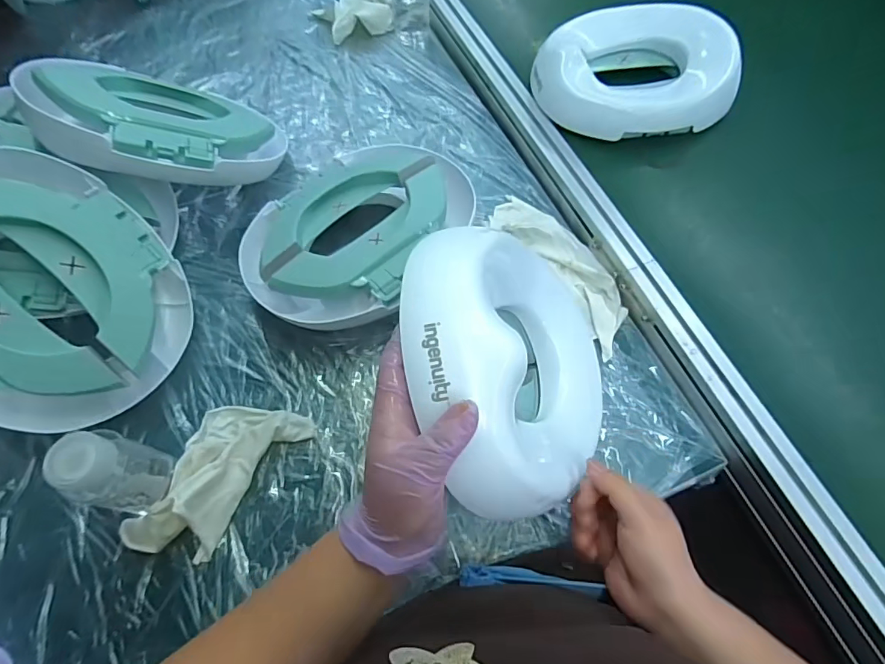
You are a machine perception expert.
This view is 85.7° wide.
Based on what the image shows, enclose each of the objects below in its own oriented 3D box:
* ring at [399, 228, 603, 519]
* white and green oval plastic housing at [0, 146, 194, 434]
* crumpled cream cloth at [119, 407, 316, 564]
[{"bbox_3d":[0.068,0.024,0.398,0.046,0.257,0.216,-18,81,31],"label":"ring"},{"bbox_3d":[-0.419,-0.041,0.498,0.243,0.055,0.287,-47,111,-24],"label":"white and green oval plastic housing"},{"bbox_3d":[-0.240,0.145,0.499,0.103,0.039,0.195,32,68,17],"label":"crumpled cream cloth"}]

